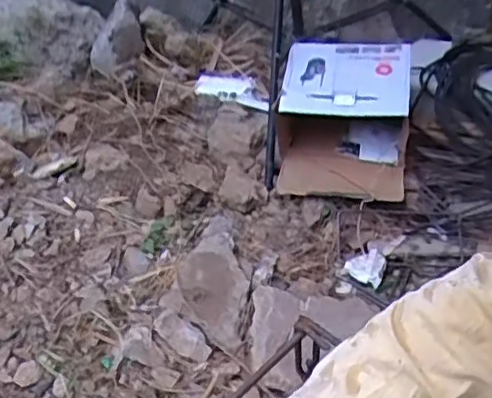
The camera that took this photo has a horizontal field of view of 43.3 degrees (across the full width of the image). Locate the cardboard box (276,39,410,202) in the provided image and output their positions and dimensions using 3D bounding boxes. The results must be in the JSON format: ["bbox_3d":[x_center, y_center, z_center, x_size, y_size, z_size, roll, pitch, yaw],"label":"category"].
[{"bbox_3d":[0.173,-0.135,1.087,0.228,0.155,0.274,6,46,7],"label":"cardboard box"}]

